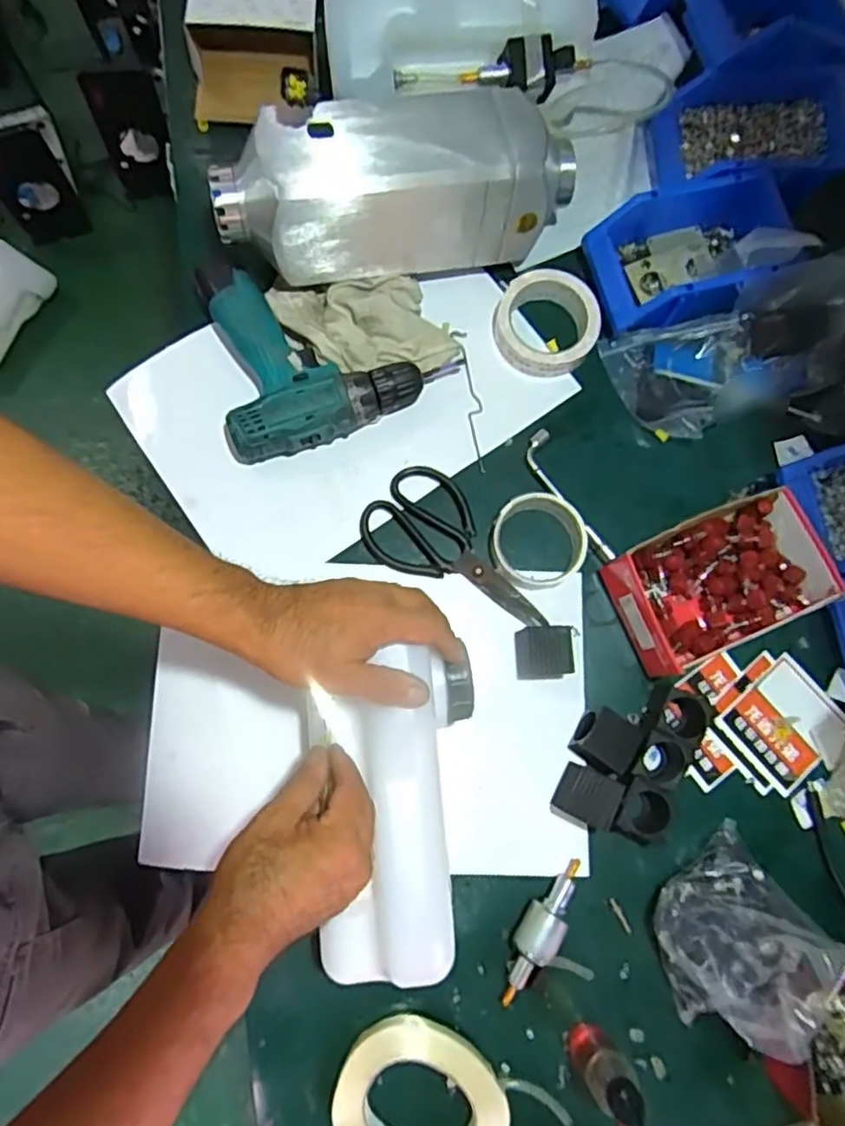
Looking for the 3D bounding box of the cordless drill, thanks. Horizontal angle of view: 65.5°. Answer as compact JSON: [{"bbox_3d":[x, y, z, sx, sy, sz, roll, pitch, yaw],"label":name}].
[{"bbox_3d":[-0.086,-0.210,0.634,0.231,0.061,0.184,-13,78,-5],"label":"cordless drill"}]

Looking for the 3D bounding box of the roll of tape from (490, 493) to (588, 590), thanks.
[{"bbox_3d":[0.107,-0.020,0.606,0.086,0.026,0.084,1,78,-2],"label":"roll of tape"}]

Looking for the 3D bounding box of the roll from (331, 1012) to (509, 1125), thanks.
[{"bbox_3d":[-0.001,0.423,0.507,0.135,0.021,0.108,35,78,5],"label":"roll"}]

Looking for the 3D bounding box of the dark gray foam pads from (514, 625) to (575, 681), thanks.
[{"bbox_3d":[0.108,0.081,0.583,0.043,0.040,0.047,-3,76,-3],"label":"dark gray foam pads"}]

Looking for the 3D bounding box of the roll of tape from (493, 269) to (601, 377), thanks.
[{"bbox_3d":[0.124,-0.239,0.658,0.100,0.037,0.097,1,78,-2],"label":"roll of tape"}]

